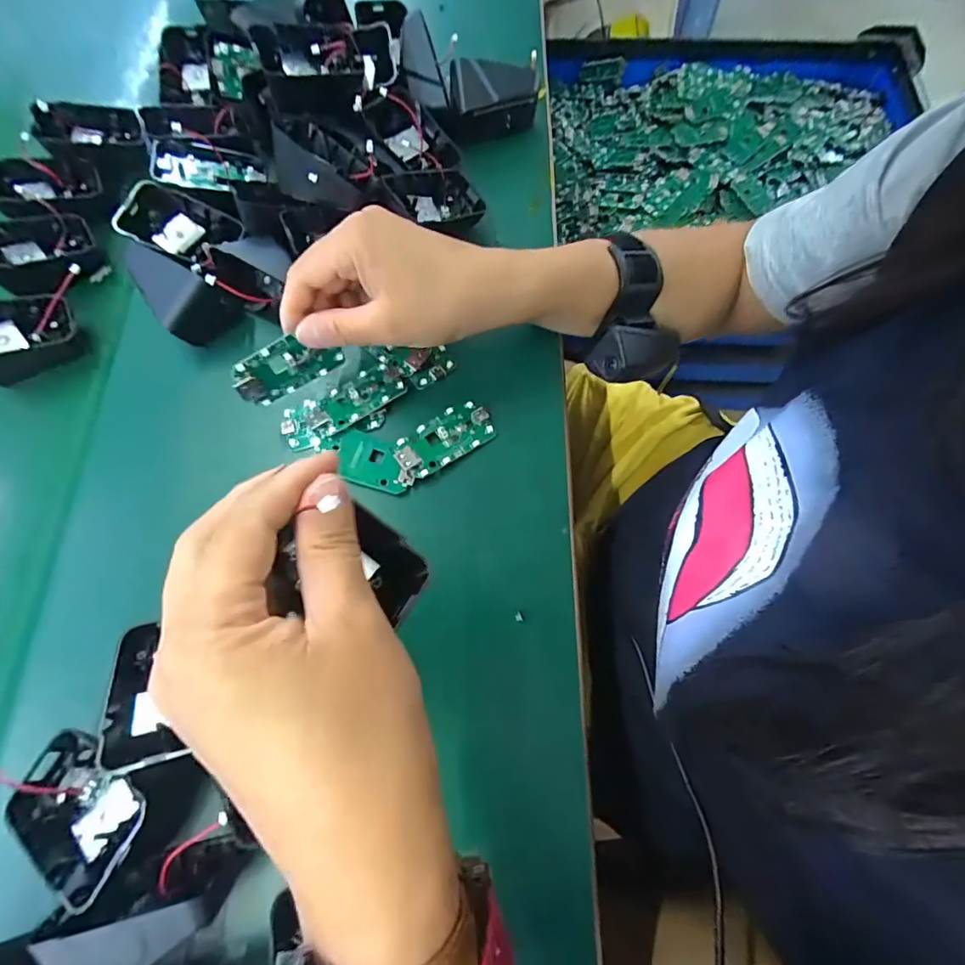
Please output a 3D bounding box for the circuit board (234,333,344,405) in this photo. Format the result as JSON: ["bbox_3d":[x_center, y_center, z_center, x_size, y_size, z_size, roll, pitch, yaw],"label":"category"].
[{"bbox_3d":[-0.113,-0.068,0.277,0.061,0.031,0.004,-34,47,-15],"label":"circuit board"}]

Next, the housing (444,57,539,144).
[{"bbox_3d":[0.005,-0.290,0.360,0.069,0.043,0.025,-15,71,-3],"label":"housing"}]

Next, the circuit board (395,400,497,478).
[{"bbox_3d":[-0.023,-0.027,0.293,0.061,0.013,0.031,-36,73,-10],"label":"circuit board"}]

